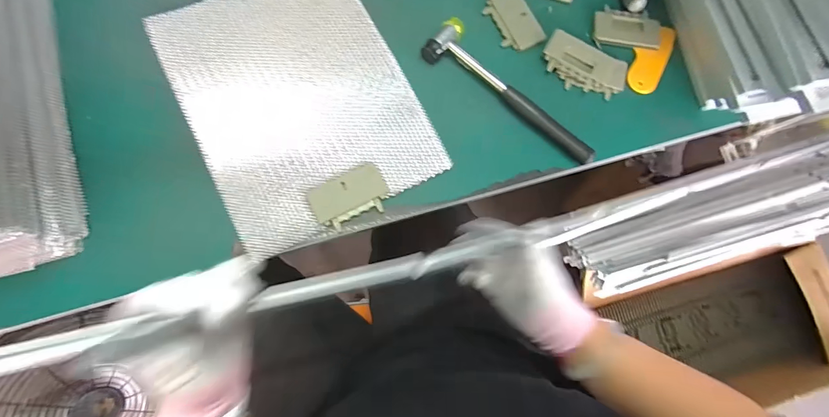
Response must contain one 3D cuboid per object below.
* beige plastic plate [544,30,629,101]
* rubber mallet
[{"bbox_3d":[0.216,-0.178,0.461,0.108,0.013,0.053,24,100,-3],"label":"beige plastic plate"},{"bbox_3d":[0.121,-0.142,0.449,0.240,0.021,0.060,38,80,5],"label":"rubber mallet"}]

